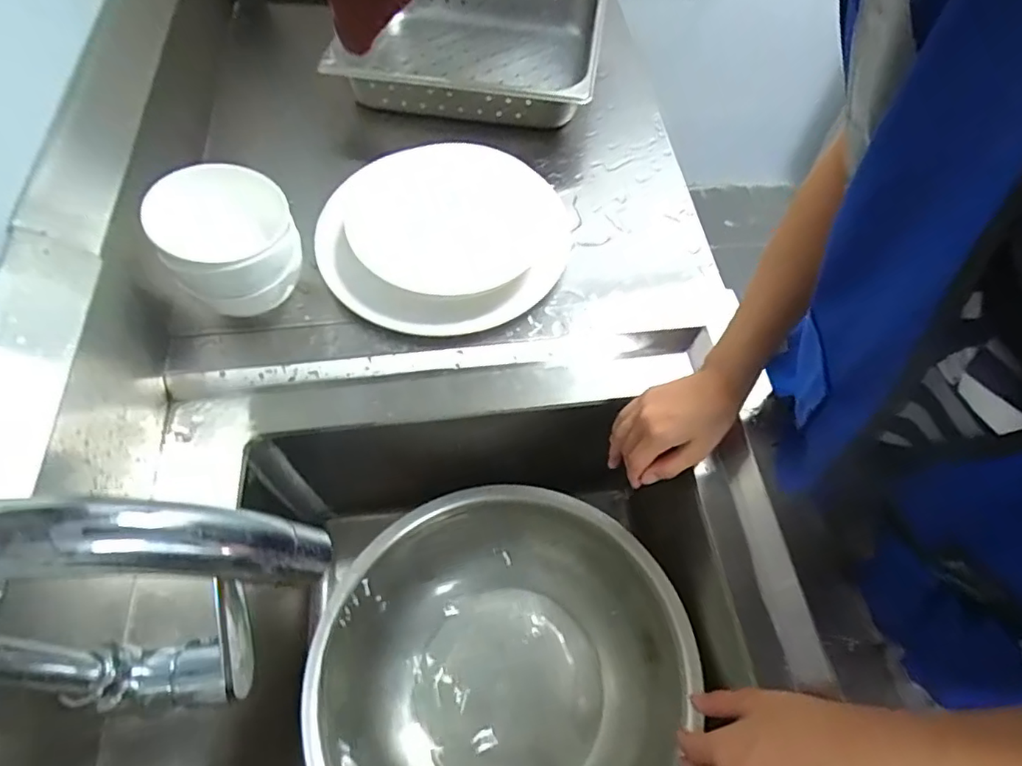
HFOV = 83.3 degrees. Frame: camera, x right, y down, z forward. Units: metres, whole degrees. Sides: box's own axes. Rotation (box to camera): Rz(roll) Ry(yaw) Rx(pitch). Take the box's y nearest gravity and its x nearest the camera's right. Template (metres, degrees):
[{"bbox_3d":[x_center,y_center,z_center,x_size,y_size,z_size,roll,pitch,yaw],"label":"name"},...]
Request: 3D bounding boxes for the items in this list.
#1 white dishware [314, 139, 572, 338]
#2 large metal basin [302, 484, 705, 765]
[{"bbox_3d":[-0.068,-0.154,0.602,0.256,0.056,0.235,1,62,0],"label":"white dishware"},{"bbox_3d":[-0.012,0.287,0.578,0.340,0.127,0.356,0,62,0],"label":"large metal basin"}]

